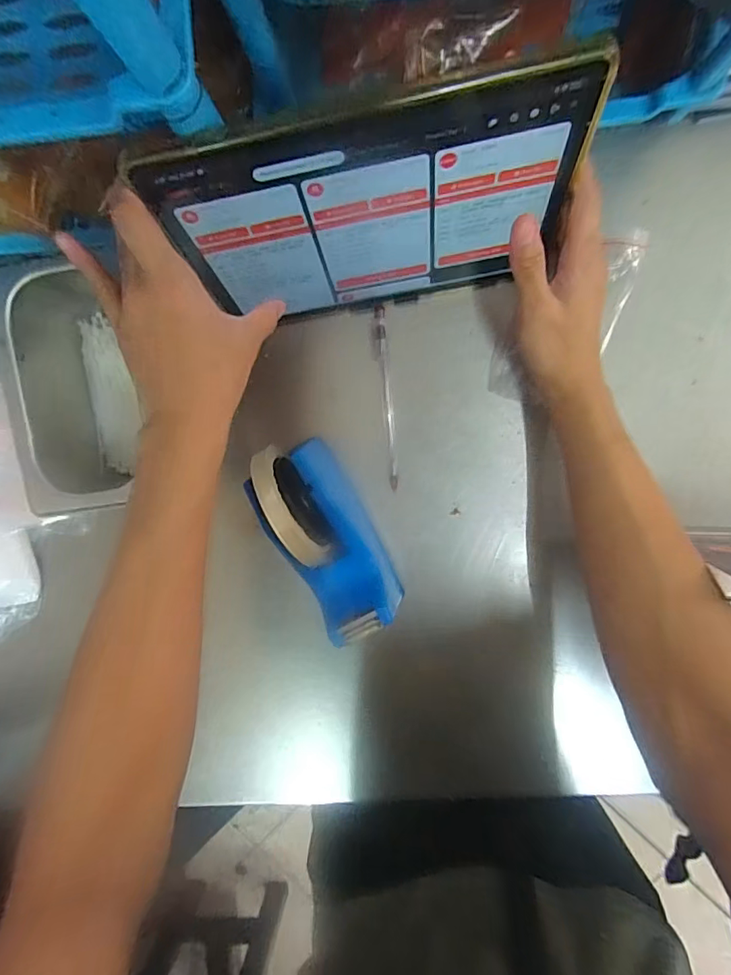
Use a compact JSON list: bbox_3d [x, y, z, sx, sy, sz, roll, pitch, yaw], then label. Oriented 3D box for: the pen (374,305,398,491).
[{"bbox_3d":[0.018,-0.074,0.411,0.008,0.009,0.149,-4,95,6],"label":"pen"}]

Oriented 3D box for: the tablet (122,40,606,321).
[{"bbox_3d":[0.007,-0.170,0.317,0.246,0.160,0.009,-9,76,6],"label":"tablet"}]

